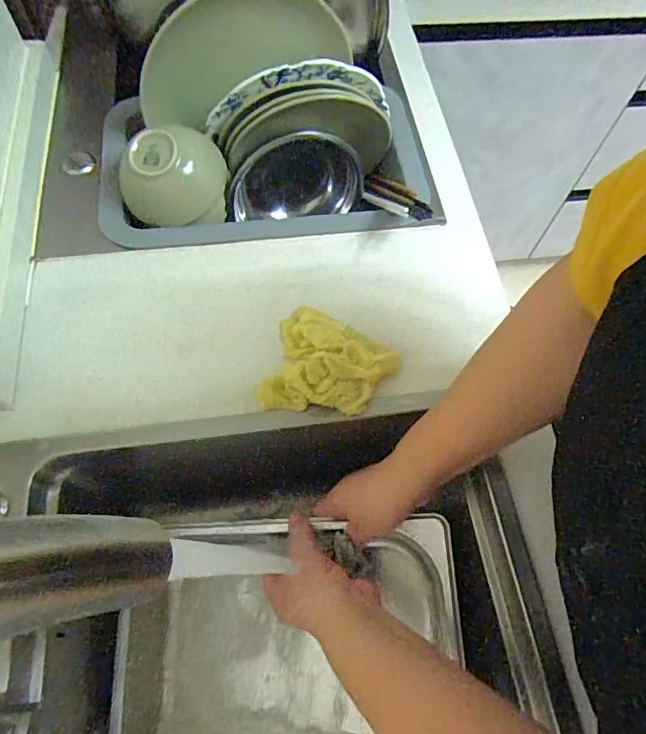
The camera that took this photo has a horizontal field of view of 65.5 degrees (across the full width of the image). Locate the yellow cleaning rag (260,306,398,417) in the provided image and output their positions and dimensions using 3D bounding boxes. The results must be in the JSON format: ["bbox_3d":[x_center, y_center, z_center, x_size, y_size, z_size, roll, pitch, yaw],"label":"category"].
[{"bbox_3d":[0.009,-0.006,0.471,0.115,0.034,0.106,14,64,4],"label":"yellow cleaning rag"}]

